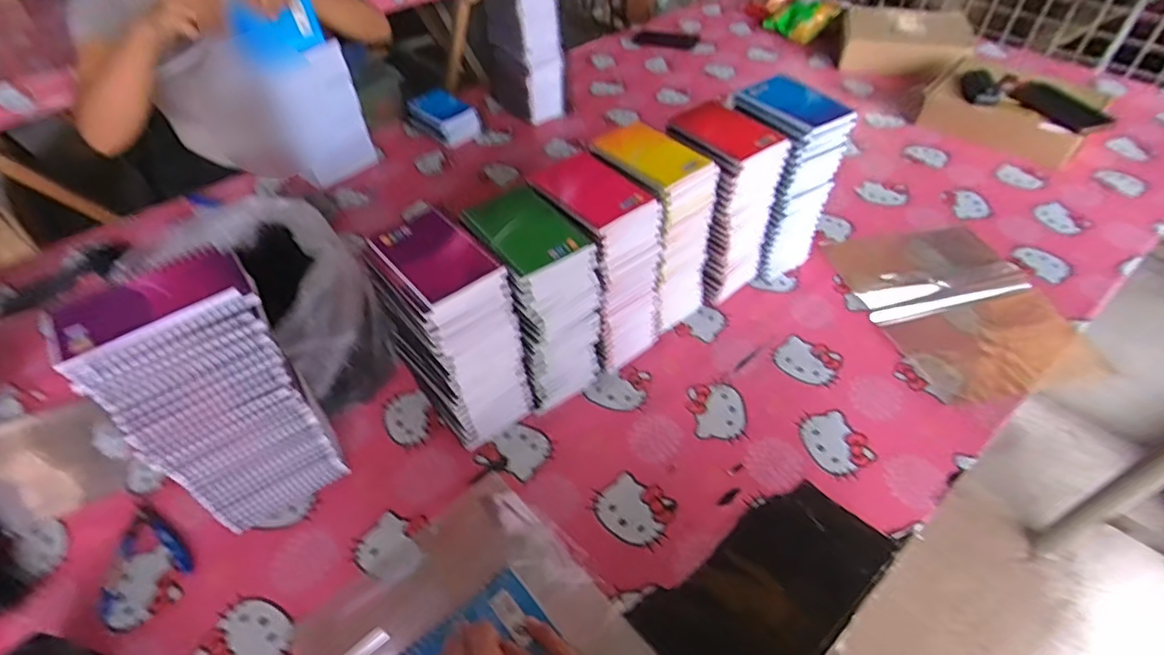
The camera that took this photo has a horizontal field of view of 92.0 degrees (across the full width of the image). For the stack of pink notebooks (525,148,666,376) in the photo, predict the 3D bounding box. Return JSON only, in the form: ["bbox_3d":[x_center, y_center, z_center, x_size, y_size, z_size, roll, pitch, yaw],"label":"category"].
[{"bbox_3d":[0.019,-0.074,0.706,0.101,0.248,0.133,-32,54,-24],"label":"stack of pink notebooks"}]

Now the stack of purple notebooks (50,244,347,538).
[{"bbox_3d":[-0.352,0.077,0.566,0.142,0.290,0.090,-28,52,-21],"label":"stack of purple notebooks"}]

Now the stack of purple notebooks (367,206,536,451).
[{"bbox_3d":[-0.140,0.015,0.630,0.096,0.255,0.131,-36,56,-27],"label":"stack of purple notebooks"}]

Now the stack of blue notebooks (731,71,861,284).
[{"bbox_3d":[0.280,-0.205,0.813,0.105,0.257,0.124,-20,50,-15],"label":"stack of blue notebooks"}]

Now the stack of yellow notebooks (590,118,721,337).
[{"bbox_3d":[0.092,-0.124,0.739,0.107,0.255,0.124,-33,54,-25],"label":"stack of yellow notebooks"}]

